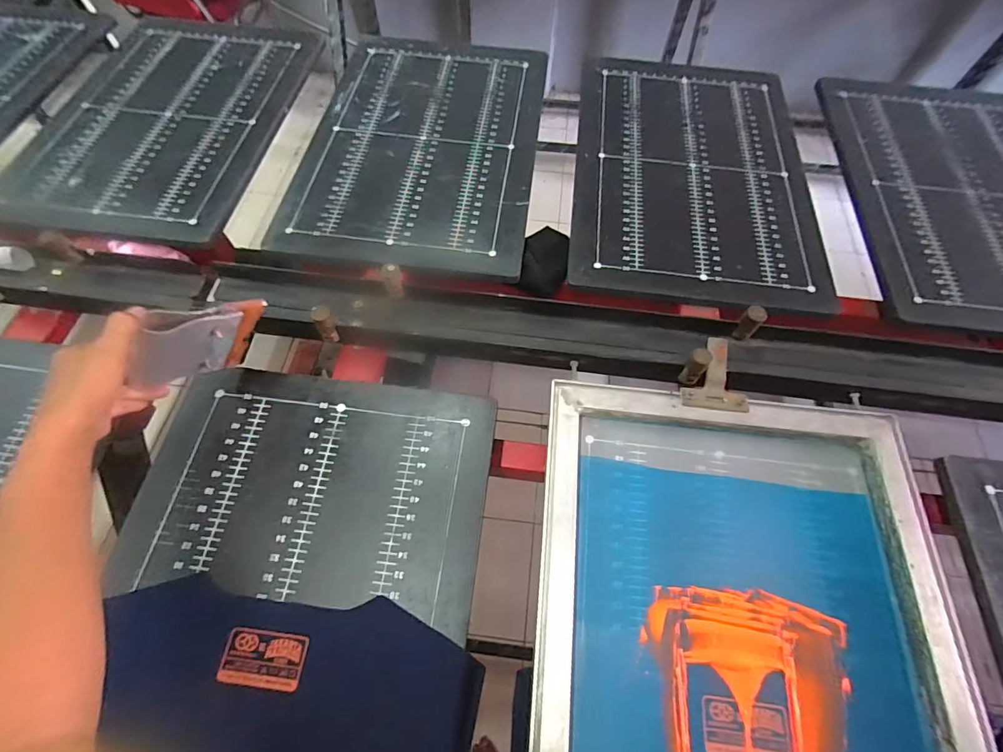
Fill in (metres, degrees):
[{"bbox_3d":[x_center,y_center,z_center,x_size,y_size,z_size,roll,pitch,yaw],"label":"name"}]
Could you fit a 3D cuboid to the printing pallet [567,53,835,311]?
[{"bbox_3d":[0.332,-0.365,0.783,0.387,0.023,0.600,8,64,2],"label":"printing pallet"}]

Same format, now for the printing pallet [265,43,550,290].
[{"bbox_3d":[-0.140,-0.427,0.802,0.402,0.017,0.578,7,64,2],"label":"printing pallet"}]

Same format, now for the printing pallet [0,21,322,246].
[{"bbox_3d":[-0.619,-0.483,0.825,0.410,0.024,0.595,8,64,2],"label":"printing pallet"}]

